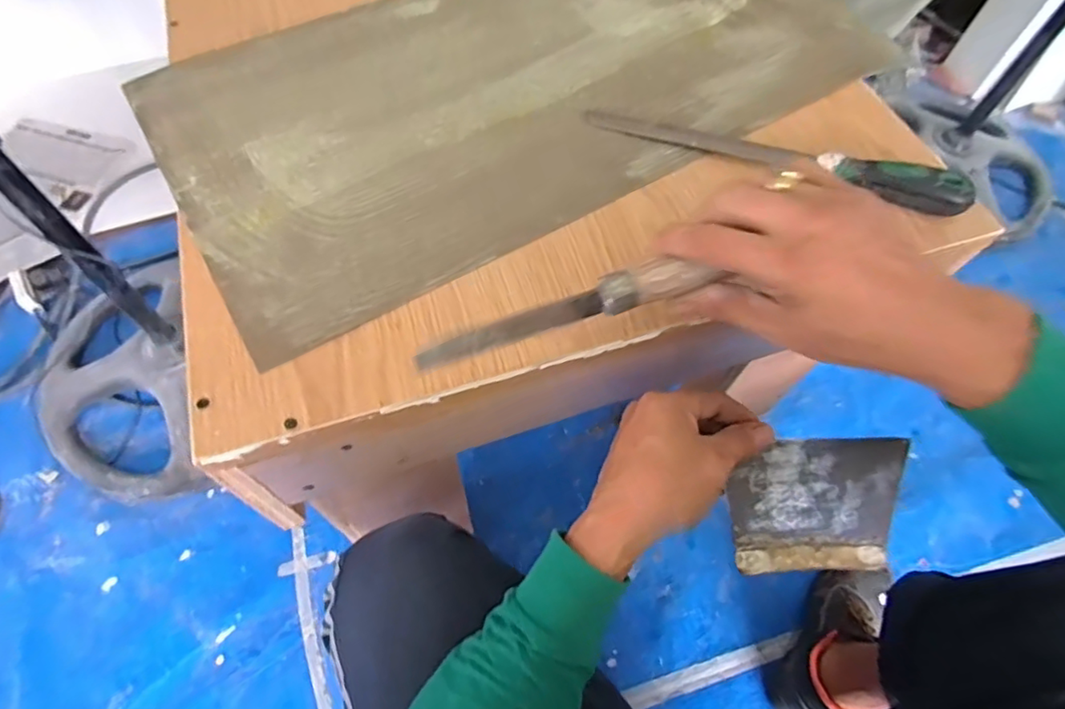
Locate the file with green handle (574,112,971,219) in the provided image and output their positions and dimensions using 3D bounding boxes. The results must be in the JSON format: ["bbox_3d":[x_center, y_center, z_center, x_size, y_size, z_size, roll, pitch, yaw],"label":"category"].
[{"bbox_3d":[0.194,-0.164,0.462,0.300,0.026,0.021,19,61,8],"label":"file with green handle"}]

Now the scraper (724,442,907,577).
[{"bbox_3d":[0.214,0.113,0.430,0.132,0.007,0.097,1,92,-6],"label":"scraper"}]

